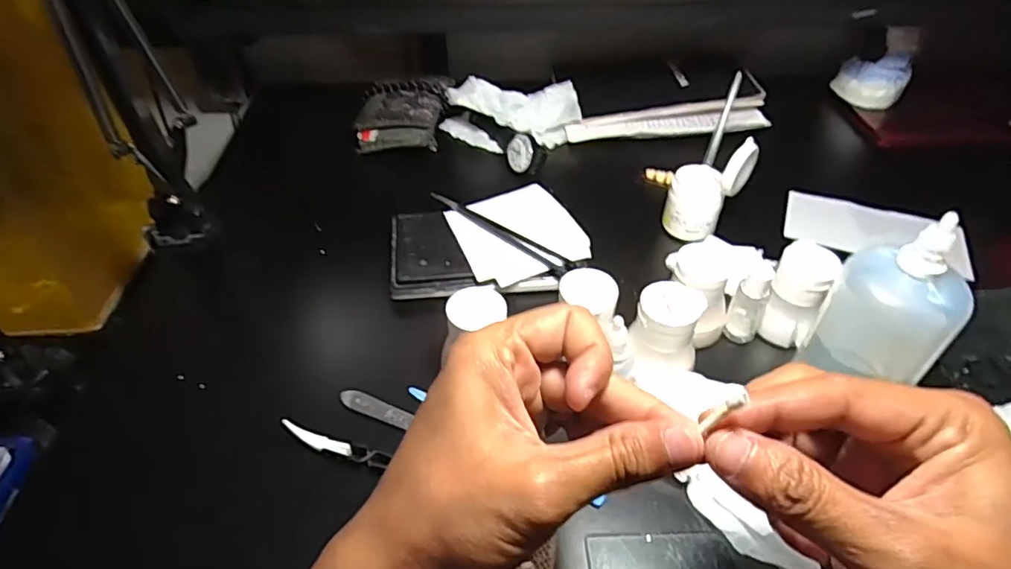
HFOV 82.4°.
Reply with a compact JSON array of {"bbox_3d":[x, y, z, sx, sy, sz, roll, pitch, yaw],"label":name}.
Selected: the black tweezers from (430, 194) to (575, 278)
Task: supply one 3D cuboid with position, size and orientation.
[{"bbox_3d":[-0.006,-0.045,0.473,0.144,0.004,0.015,30,52,27],"label":"black tweezers"}]

